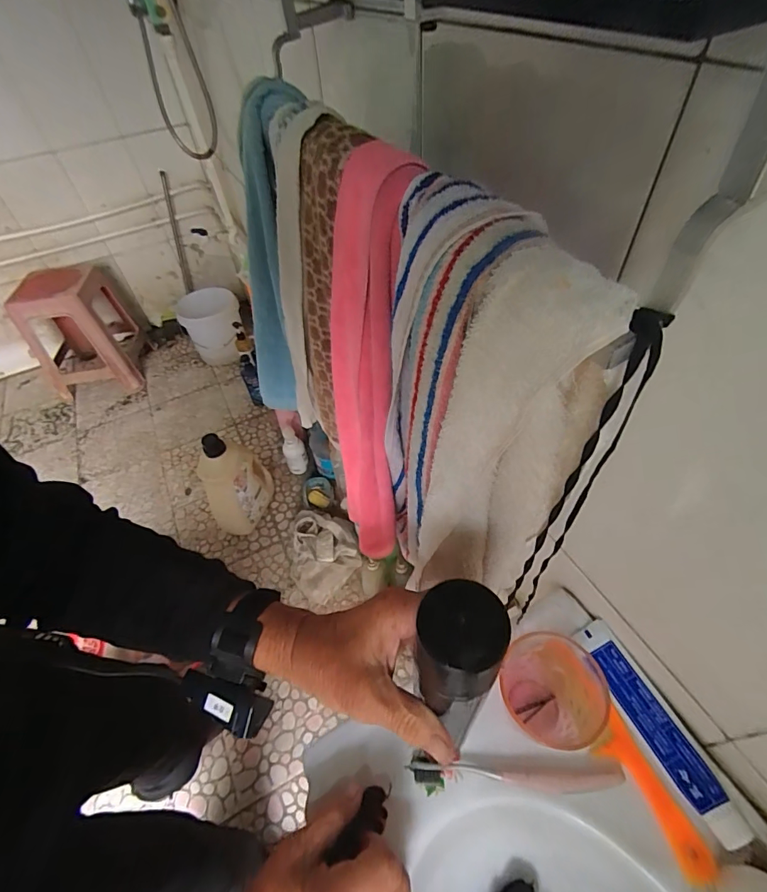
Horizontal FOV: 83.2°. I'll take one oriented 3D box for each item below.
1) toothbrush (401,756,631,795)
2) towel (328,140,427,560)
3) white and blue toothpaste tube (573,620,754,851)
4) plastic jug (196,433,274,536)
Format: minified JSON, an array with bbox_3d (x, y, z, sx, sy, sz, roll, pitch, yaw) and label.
[{"bbox_3d":[0.115,0.291,0.381,0.183,0.009,0.020,-1,50,4],"label":"toothbrush"},{"bbox_3d":[-0.011,-0.047,0.402,0.086,0.366,0.127,-8,50,-2],"label":"towel"},{"bbox_3d":[0.249,0.252,0.400,0.033,0.031,0.180,-19,52,-11],"label":"white and blue toothpaste tube"},{"bbox_3d":[-0.451,0.098,1.324,0.180,0.338,0.163,-24,53,-15],"label":"plastic jug"}]

